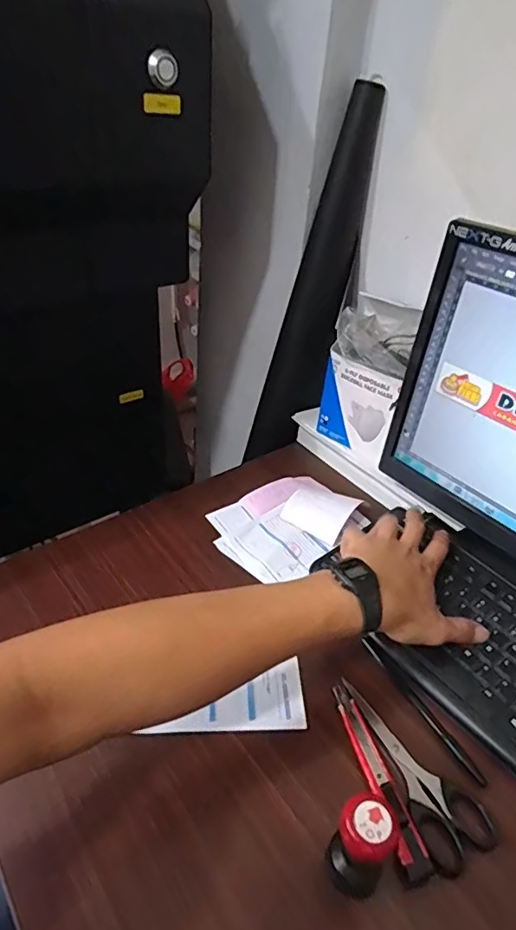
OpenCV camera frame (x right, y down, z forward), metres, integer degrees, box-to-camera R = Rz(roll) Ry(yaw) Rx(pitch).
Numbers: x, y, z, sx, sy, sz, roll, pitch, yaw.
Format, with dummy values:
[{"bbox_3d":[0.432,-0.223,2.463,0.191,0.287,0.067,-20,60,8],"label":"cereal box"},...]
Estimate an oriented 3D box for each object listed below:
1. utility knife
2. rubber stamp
[{"bbox_3d":[0.093,0.238,0.414,0.021,0.011,0.146,-6,38,-14],"label":"utility knife"},{"bbox_3d":[0.067,0.246,0.343,0.032,0.070,0.034,3,37,-2],"label":"rubber stamp"}]

